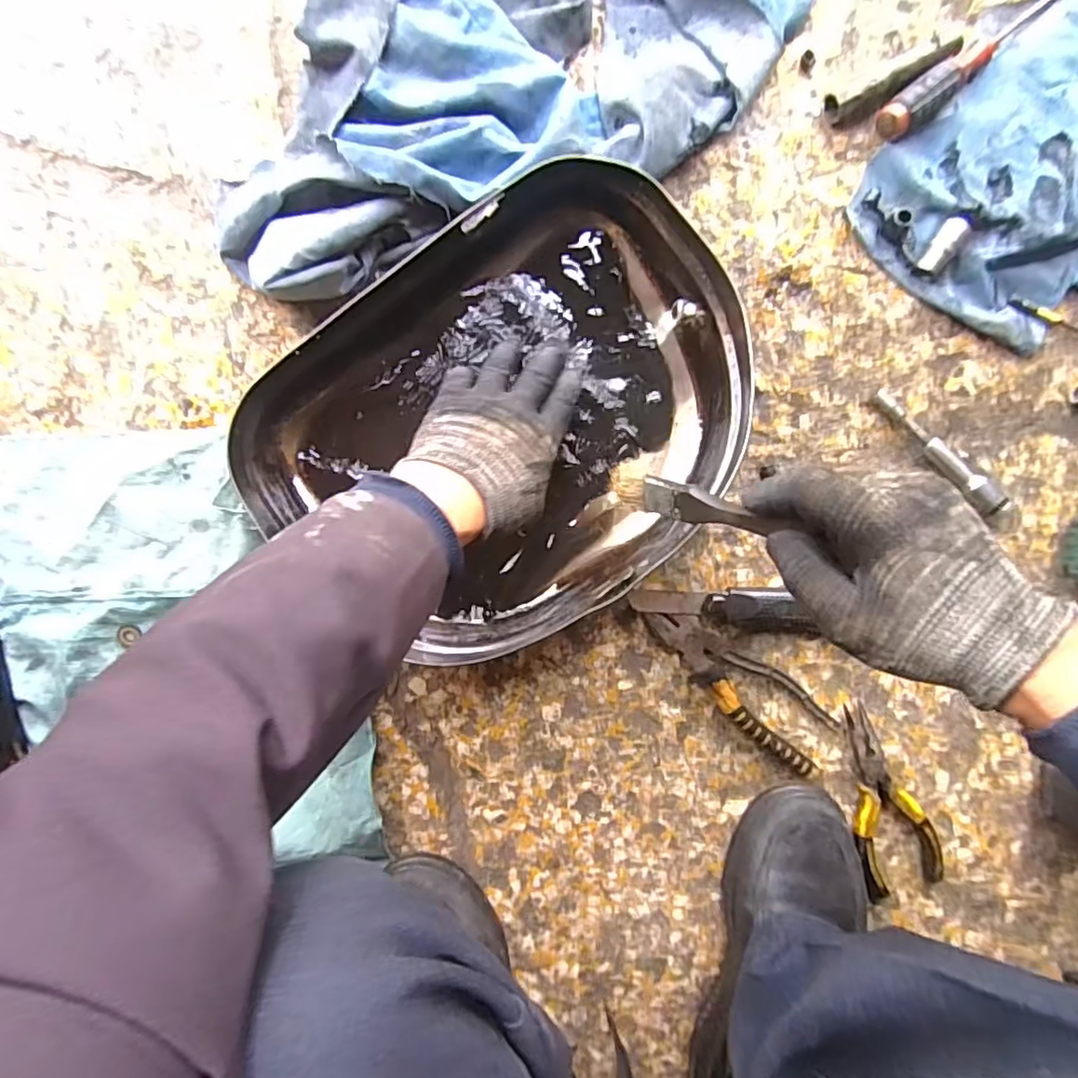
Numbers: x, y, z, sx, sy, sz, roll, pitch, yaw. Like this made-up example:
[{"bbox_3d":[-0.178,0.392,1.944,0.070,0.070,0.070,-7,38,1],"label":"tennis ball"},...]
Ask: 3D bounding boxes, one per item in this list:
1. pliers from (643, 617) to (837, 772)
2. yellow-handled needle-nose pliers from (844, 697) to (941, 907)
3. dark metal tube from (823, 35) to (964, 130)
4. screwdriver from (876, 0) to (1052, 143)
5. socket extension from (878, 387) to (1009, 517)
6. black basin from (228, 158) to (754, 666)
[{"bbox_3d":[0.160,0.113,0.485,0.174,0.017,0.053,42,95,-1],"label":"pliers"},{"bbox_3d":[0.270,0.212,0.489,0.064,0.016,0.155,-23,93,4],"label":"yellow-handled needle-nose pliers"},{"bbox_3d":[0.259,-0.332,0.445,0.094,0.020,0.024,-23,93,4],"label":"dark metal tube"},{"bbox_3d":[0.310,-0.342,0.437,0.154,0.028,0.026,-37,91,4],"label":"screwdriver"},{"bbox_3d":[0.305,-0.066,0.465,0.018,0.022,0.124,-43,91,5],"label":"socket extension"},{"bbox_3d":[-0.021,-0.081,0.450,0.355,0.064,0.274,-40,91,4],"label":"black basin"}]

